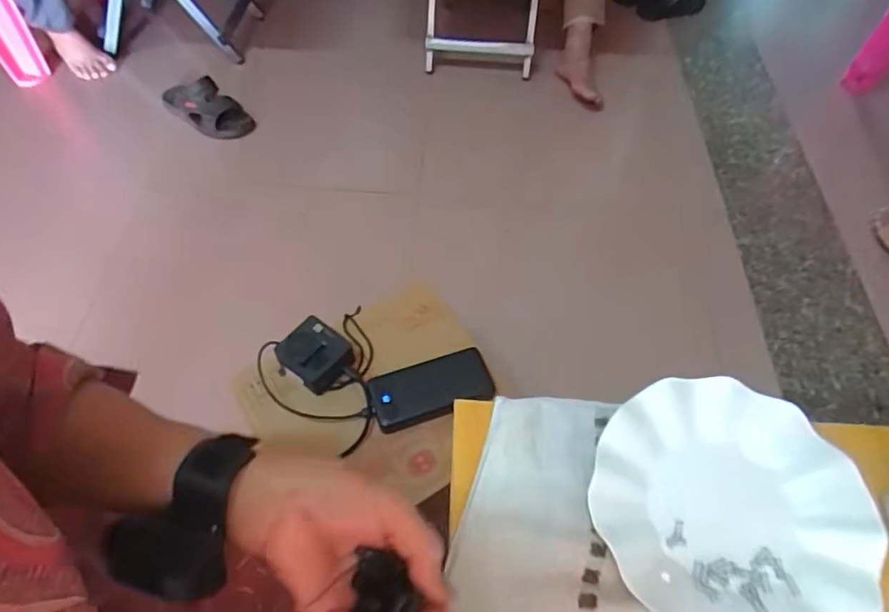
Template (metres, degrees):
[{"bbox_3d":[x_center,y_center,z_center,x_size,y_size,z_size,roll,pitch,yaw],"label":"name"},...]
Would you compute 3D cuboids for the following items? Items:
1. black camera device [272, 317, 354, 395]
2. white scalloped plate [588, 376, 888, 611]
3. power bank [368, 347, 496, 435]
[{"bbox_3d":[-0.172,0.062,0.727,0.082,0.051,0.078,40,63,22],"label":"black camera device"},{"bbox_3d":[0.198,0.139,0.380,0.177,0.024,0.178,1,56,-1],"label":"white scalloped plate"},{"bbox_3d":[-0.017,0.108,0.714,0.155,0.020,0.076,-16,58,-12],"label":"power bank"}]

